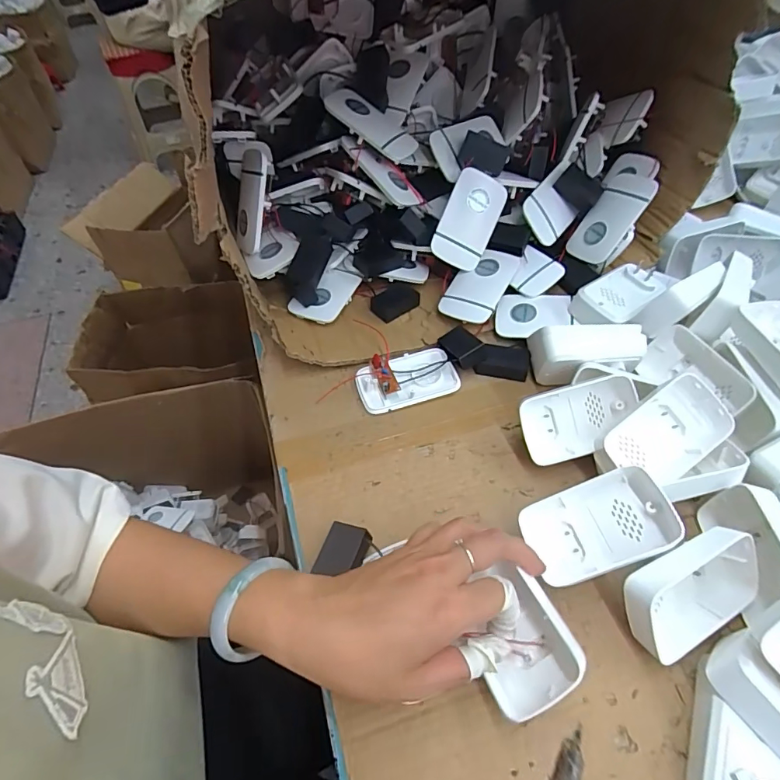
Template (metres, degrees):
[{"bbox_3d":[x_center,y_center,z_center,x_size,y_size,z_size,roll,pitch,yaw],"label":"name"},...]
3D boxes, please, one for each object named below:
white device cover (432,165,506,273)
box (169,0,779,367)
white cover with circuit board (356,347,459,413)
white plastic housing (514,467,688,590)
[{"bbox_3d":[0.085,-0.180,0.486,0.057,0.097,0.009,23,7,-15],"label":"white device cover"},{"bbox_3d":[0.056,-0.295,0.502,0.484,0.282,0.470,-12,52,-7],"label":"box"},{"bbox_3d":[0.016,-0.013,0.446,0.096,0.022,0.056,-15,53,-10],"label":"white cover with circuit board"},{"bbox_3d":[0.147,0.095,0.324,0.096,0.025,0.058,-25,62,9],"label":"white plastic housing"}]

